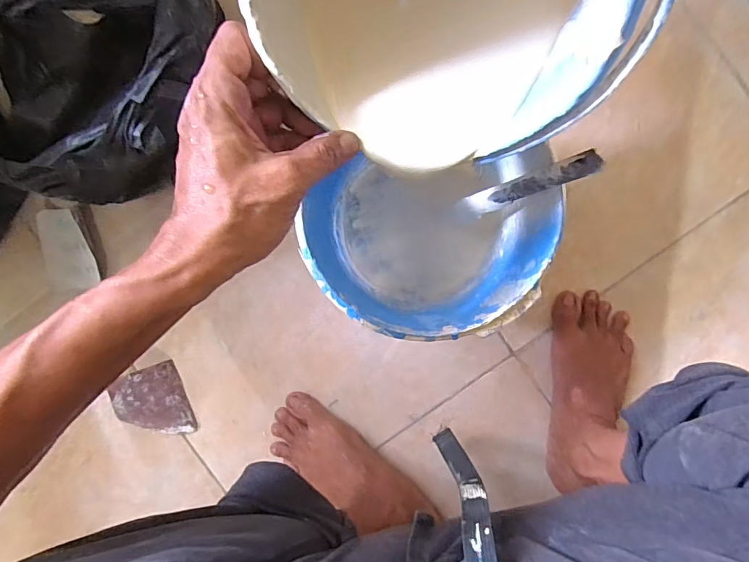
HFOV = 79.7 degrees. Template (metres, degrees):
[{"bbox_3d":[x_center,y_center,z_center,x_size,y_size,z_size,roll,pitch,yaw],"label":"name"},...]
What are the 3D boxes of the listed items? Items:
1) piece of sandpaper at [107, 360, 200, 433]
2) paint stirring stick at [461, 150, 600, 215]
[{"bbox_3d":[-0.269,0.154,0.547,0.075,0.010,0.096,-22,101,-35],"label":"piece of sandpaper"},{"bbox_3d":[0.128,-0.079,0.379,0.007,0.164,0.023,-46,102,-14],"label":"paint stirring stick"}]

